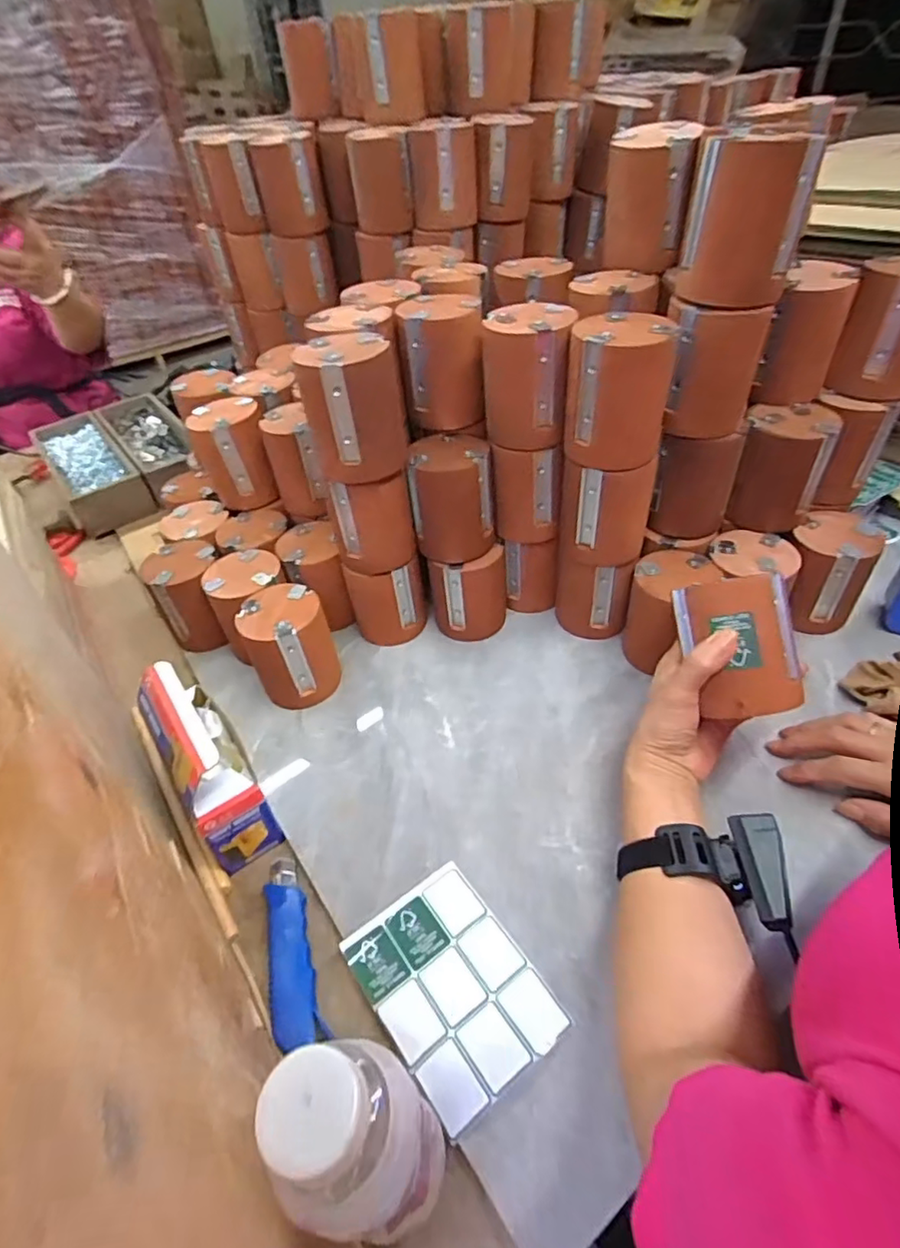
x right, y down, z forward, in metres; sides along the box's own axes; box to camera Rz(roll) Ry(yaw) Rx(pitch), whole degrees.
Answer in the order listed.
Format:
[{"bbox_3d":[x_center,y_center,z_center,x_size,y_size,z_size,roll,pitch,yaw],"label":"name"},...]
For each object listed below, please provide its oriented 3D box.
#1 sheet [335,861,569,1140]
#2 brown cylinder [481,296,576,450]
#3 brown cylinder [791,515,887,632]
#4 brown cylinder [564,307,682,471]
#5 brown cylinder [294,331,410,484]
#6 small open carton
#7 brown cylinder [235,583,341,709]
[{"bbox_3d":[0.000,0.246,0.409,0.099,0.009,0.136,-28,49,-22],"label":"sheet"},{"bbox_3d":[0.070,-0.220,0.526,0.075,0.101,0.069,9,46,14],"label":"brown cylinder"},{"bbox_3d":[0.375,-0.052,0.594,0.077,0.099,0.076,4,45,10],"label":"brown cylinder"},{"bbox_3d":[0.137,-0.191,0.484,0.083,0.097,0.077,7,46,13],"label":"brown cylinder"},{"bbox_3d":[-0.081,-0.183,0.502,0.078,0.101,0.075,-10,44,-5],"label":"brown cylinder"},{"bbox_3d":[-0.202,0.112,0.492,0.048,0.119,0.135,-28,48,-22],"label":"small open carton"},{"bbox_3d":[-0.158,0.024,0.589,0.075,0.104,0.073,-18,46,-13],"label":"brown cylinder"}]

